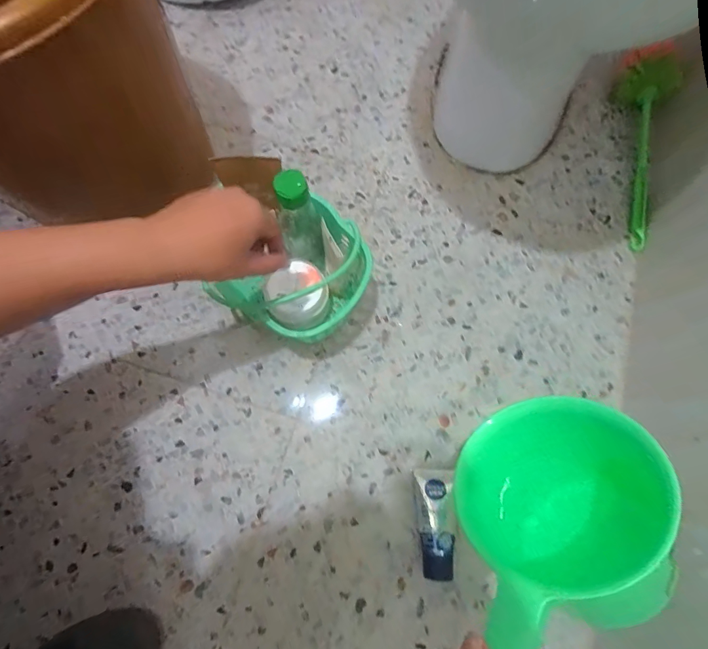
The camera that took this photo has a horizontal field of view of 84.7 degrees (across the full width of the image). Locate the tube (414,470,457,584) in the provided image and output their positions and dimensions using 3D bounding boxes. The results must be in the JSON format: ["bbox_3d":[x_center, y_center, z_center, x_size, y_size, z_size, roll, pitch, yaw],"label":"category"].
[{"bbox_3d":[0.099,0.236,0.465,0.045,0.030,0.115,2,60,0],"label":"tube"}]

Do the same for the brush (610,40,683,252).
[{"bbox_3d":[0.456,-0.273,0.588,0.070,0.077,0.316,3,74,0],"label":"brush"}]

